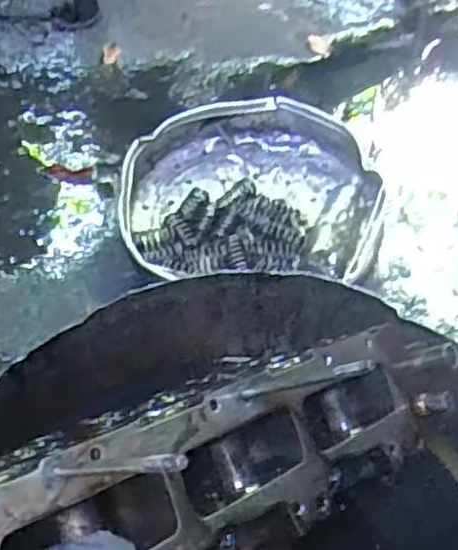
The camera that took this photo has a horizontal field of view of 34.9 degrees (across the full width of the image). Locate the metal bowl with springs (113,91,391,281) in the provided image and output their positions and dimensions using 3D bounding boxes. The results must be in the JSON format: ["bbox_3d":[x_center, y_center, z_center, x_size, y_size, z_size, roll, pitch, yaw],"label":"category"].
[{"bbox_3d":[0.035,-0.125,1.121,0.379,0.086,0.360,1,47,-1],"label":"metal bowl with springs"}]

